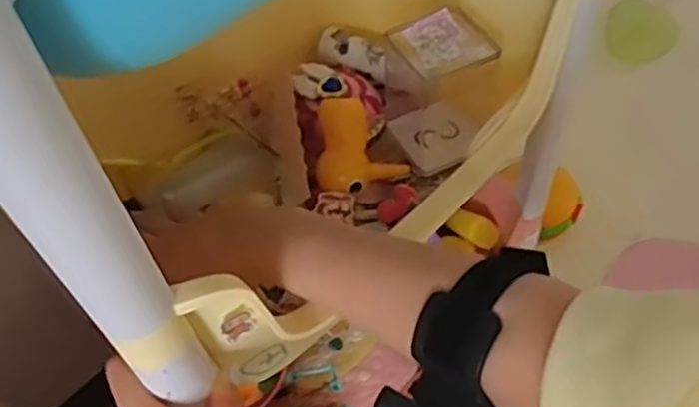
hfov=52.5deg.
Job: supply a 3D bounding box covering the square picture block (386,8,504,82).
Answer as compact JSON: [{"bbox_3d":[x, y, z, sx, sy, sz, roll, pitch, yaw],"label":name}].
[{"bbox_3d":[0.068,-0.115,0.512,0.063,0.009,0.056,-25,60,-13],"label":"square picture block"}]

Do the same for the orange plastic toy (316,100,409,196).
[{"bbox_3d":[0.000,-0.046,0.555,0.072,0.037,0.072,-1,97,-9],"label":"orange plastic toy"}]

